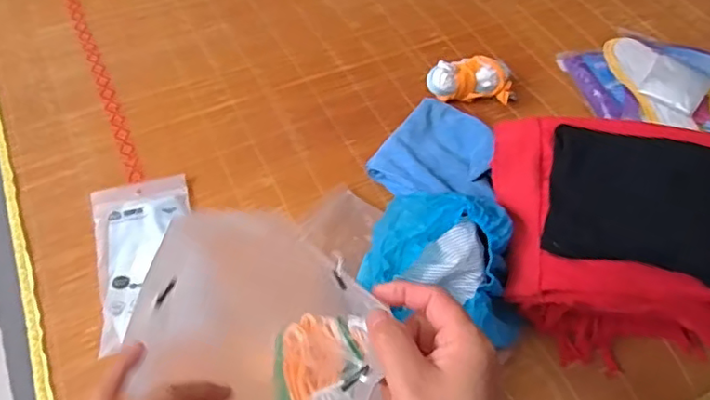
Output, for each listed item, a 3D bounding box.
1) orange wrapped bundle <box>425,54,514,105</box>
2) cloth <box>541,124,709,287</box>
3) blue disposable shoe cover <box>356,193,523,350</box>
[{"bbox_3d":[0.175,-0.175,0.875,0.132,0.056,0.060,3,52,-2],"label":"orange wrapped bundle"},{"bbox_3d":[0.319,0.004,0.627,0.213,0.030,0.152,10,69,2],"label":"cloth"},{"bbox_3d":[0.102,0.063,0.624,0.178,0.104,0.127,21,54,12],"label":"blue disposable shoe cover"}]

